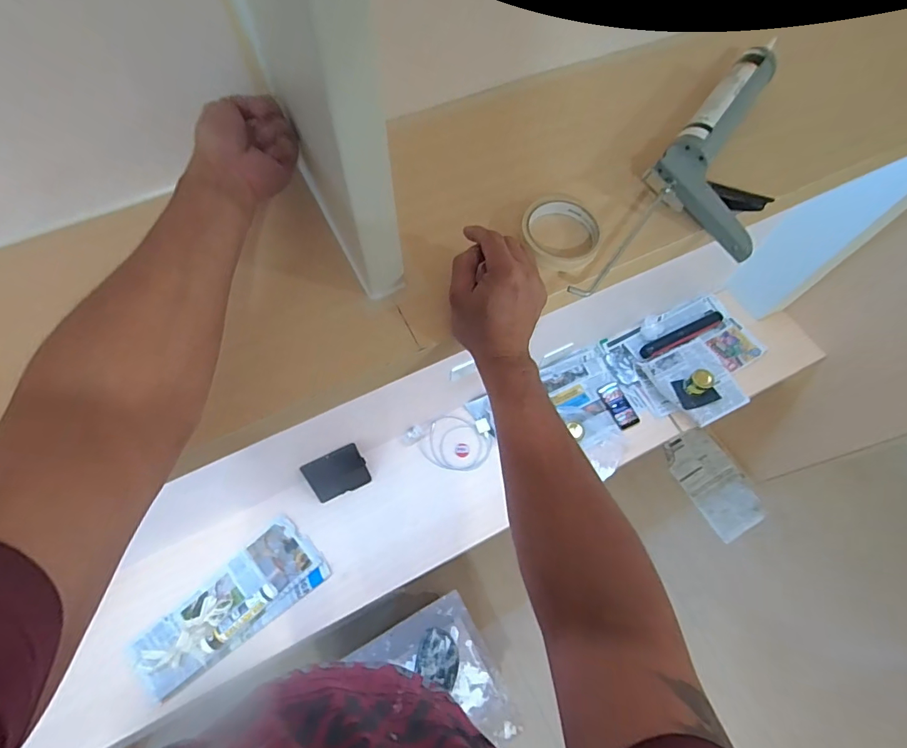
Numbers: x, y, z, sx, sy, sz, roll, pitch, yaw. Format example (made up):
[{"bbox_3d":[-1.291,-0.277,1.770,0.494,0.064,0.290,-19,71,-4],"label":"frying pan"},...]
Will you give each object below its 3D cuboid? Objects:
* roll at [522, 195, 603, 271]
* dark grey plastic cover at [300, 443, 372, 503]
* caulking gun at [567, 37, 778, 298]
[{"bbox_3d":[0.123,-0.161,0.515,0.090,0.026,0.089,1,65,-2],"label":"roll"},{"bbox_3d":[-0.367,0.317,1.450,0.177,0.017,0.150,-27,110,-12],"label":"dark grey plastic cover"},{"bbox_3d":[0.308,-0.228,0.533,0.144,0.056,0.461,31,68,12],"label":"caulking gun"}]

